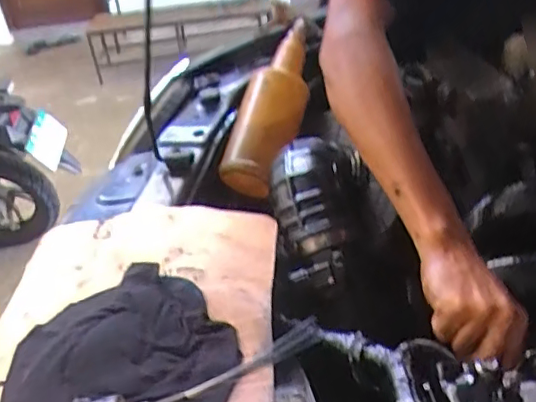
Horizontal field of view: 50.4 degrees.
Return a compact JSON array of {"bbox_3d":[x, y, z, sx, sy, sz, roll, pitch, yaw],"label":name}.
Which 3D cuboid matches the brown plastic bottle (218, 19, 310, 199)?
[{"bbox_3d":[0.007,-0.147,0.835,0.077,0.073,0.302,7,57,21],"label":"brown plastic bottle"}]

